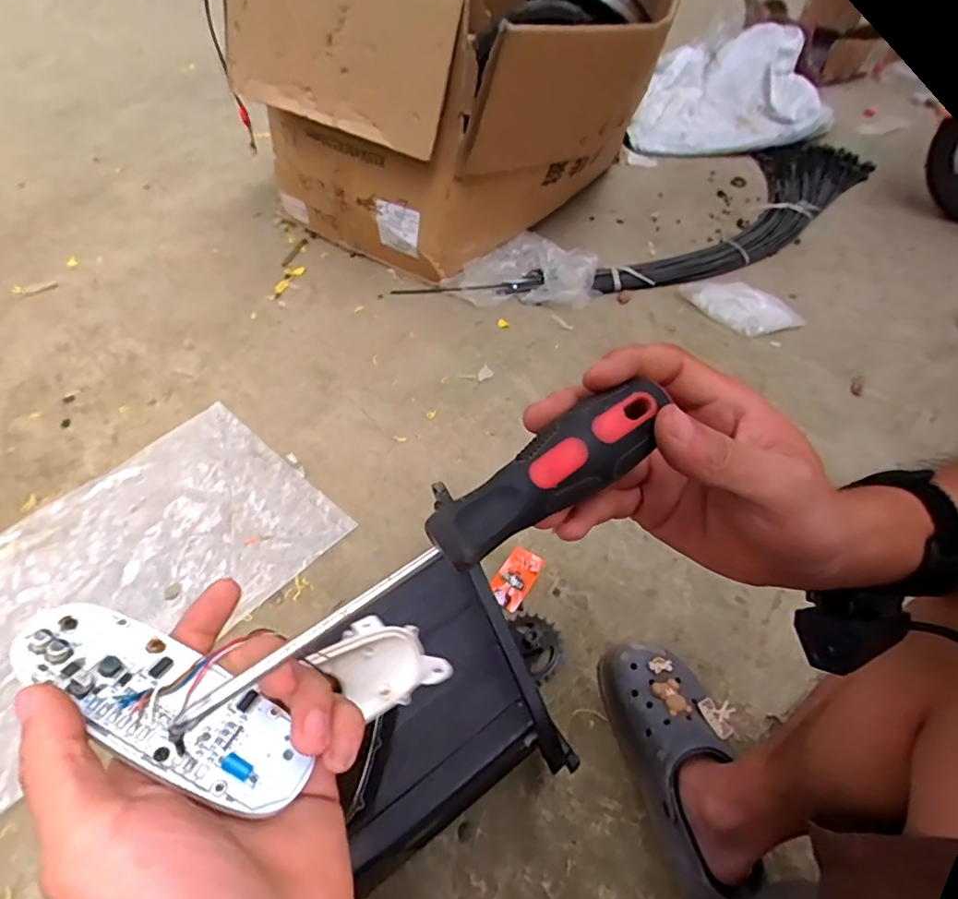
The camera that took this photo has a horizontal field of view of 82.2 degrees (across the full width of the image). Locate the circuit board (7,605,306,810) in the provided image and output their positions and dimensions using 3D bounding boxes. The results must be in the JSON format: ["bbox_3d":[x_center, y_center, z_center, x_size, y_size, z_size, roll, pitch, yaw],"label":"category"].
[{"bbox_3d":[-0.113,0.091,0.200,0.110,0.005,0.037,31,31,6],"label":"circuit board"}]

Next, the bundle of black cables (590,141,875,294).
[{"bbox_3d":[0.747,-0.657,1.514,0.297,0.097,1.220,36,56,24],"label":"bundle of black cables"}]

